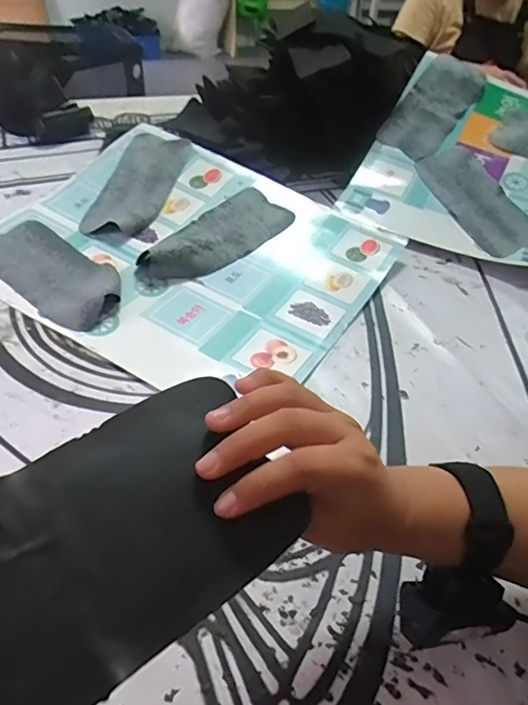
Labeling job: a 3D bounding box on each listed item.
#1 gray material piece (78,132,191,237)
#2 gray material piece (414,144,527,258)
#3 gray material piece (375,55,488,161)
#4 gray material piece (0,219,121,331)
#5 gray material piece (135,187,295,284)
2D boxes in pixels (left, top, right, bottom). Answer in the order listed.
[{"bbox_3d":[-0.183,-0.253,0.726,0.098,0.019,0.236,11,55,8],"label":"gray material piece"},{"bbox_3d":[0.326,-0.234,0.755,0.113,0.023,0.236,-21,59,-10],"label":"gray material piece"},{"bbox_3d":[0.291,-0.423,0.851,0.102,0.025,0.252,36,74,11],"label":"gray material piece"},{"bbox_3d":[-0.256,-0.101,0.593,0.221,0.025,0.096,34,49,26],"label":"gray material piece"},{"bbox_3d":[-0.068,-0.156,0.668,0.095,0.042,0.237,37,50,28],"label":"gray material piece"}]

